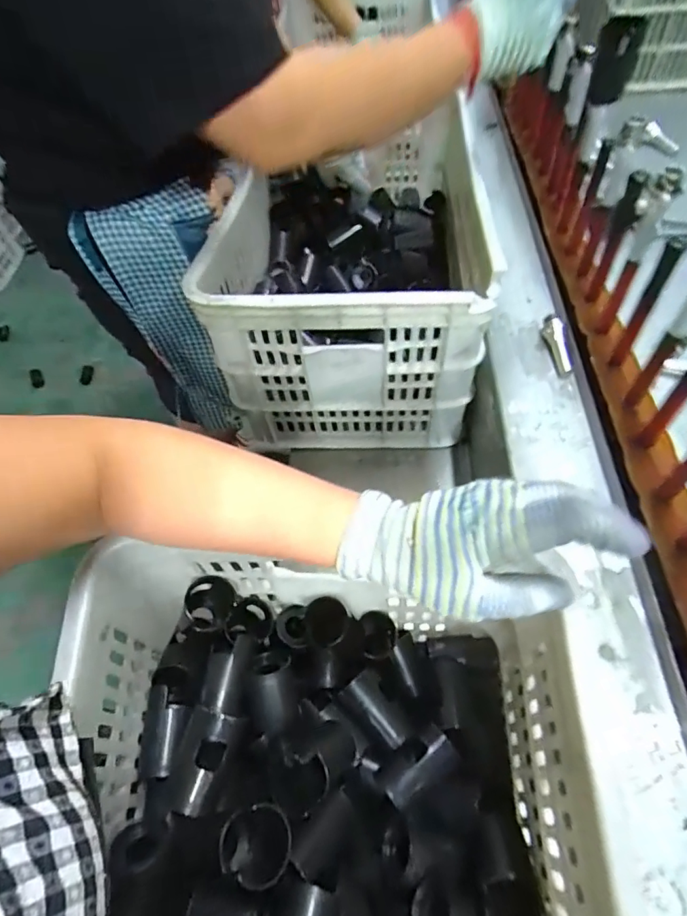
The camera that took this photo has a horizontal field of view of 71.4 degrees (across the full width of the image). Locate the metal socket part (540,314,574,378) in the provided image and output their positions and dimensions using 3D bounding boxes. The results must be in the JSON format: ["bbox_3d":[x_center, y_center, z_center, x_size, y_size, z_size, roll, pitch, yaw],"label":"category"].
[{"bbox_3d":[0.254,-0.135,0.564,0.020,0.027,0.082,-4,63,-3],"label":"metal socket part"}]

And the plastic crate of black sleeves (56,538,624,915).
[{"bbox_3d":[-0.026,0.333,0.317,0.342,0.173,0.527,3,62,0],"label":"plastic crate of black sleeves"}]

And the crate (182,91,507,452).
[{"bbox_3d":[0.025,-0.330,0.757,0.338,0.288,0.584,5,63,2],"label":"crate"}]

